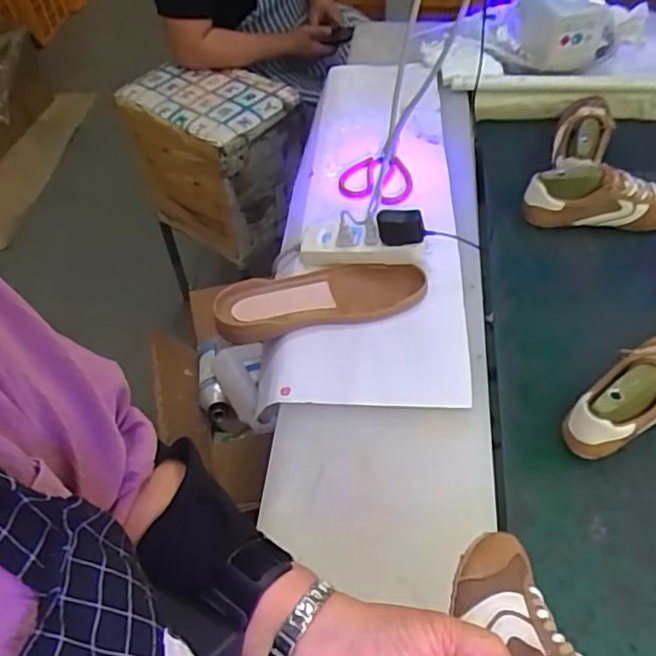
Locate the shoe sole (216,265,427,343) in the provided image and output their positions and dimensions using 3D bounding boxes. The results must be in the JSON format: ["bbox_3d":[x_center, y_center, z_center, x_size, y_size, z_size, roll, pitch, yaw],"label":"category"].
[{"bbox_3d":[-0.010,-0.041,0.796,0.266,0.025,0.096,-11,51,-5],"label":"shoe sole"}]

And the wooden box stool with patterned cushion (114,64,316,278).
[{"bbox_3d":[-0.266,-0.410,1.498,0.377,0.367,0.258,30,59,26],"label":"wooden box stool with patterned cushion"}]

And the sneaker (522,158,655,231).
[{"bbox_3d":[0.430,-0.210,0.925,0.250,0.079,0.103,7,52,8],"label":"sneaker"}]

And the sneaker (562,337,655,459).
[{"bbox_3d":[0.376,0.062,0.706,0.242,0.084,0.082,-31,56,-20],"label":"sneaker"}]

